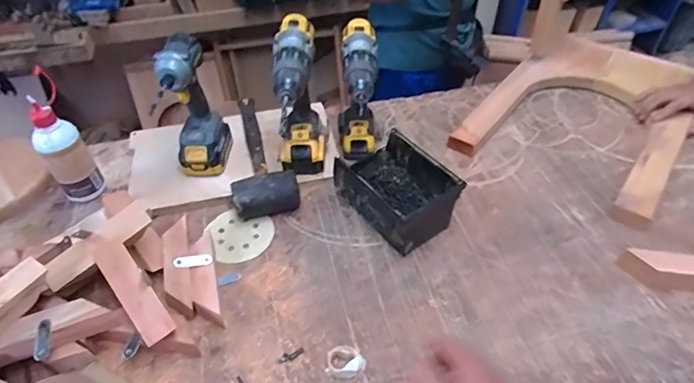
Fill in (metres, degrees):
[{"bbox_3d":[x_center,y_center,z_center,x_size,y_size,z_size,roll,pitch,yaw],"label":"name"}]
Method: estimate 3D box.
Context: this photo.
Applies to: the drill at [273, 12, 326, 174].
[{"bbox_3d":[-0.084,-0.140,0.764,0.085,0.247,0.188,-7,46,-5],"label":"drill"}]

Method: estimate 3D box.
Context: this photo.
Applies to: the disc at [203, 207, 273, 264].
[{"bbox_3d":[-0.185,0.073,0.771,0.106,0.009,0.115,-1,46,1],"label":"disc"}]

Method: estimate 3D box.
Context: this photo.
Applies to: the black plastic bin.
[{"bbox_3d":[0.083,-0.002,0.770,0.135,0.104,0.191,-28,51,-23],"label":"black plastic bin"}]

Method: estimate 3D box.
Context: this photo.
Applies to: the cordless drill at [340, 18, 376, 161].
[{"bbox_3d":[0.019,-0.156,0.821,0.072,0.240,0.205,-1,46,1],"label":"cordless drill"}]

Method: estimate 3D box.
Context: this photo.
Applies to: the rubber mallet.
[{"bbox_3d":[-0.196,-0.079,0.877,0.113,0.070,0.326,-18,48,-14],"label":"rubber mallet"}]

